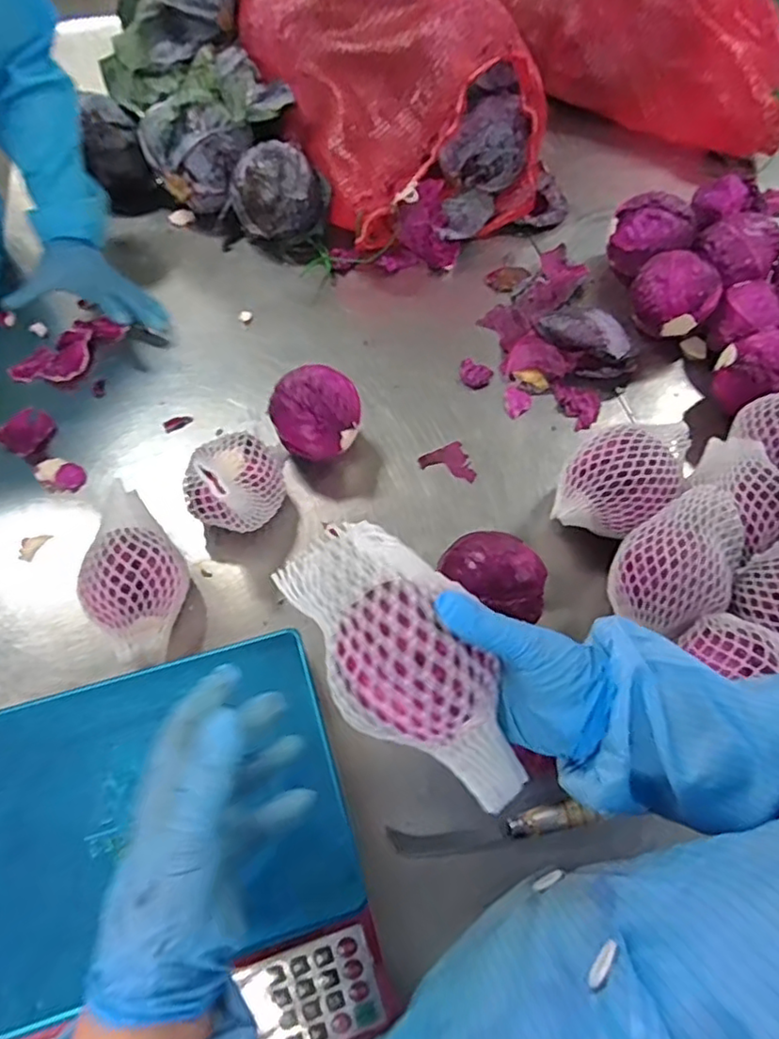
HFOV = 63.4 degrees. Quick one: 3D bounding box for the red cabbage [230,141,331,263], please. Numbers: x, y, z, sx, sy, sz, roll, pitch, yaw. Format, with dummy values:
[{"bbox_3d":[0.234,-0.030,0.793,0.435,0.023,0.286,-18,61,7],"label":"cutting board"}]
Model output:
[{"bbox_3d":[-0.160,-0.465,0.927,0.140,0.111,0.120,-7,60,-5],"label":"red cabbage"}]

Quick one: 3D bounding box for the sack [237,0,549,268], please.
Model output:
[{"bbox_3d":[-0.022,-0.722,1.006,0.363,0.249,0.635,-20,61,-12],"label":"sack"}]

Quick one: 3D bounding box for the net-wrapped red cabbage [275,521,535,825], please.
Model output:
[{"bbox_3d":[0.014,0.090,0.376,0.086,0.079,0.188,-35,86,-20],"label":"net-wrapped red cabbage"}]

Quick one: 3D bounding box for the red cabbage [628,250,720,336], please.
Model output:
[{"bbox_3d":[0.381,-0.295,0.856,0.106,0.100,0.088,38,66,20],"label":"red cabbage"}]

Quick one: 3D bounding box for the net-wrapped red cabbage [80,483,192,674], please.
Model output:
[{"bbox_3d":[-0.257,0.057,0.627,0.103,0.088,0.153,-35,66,-19],"label":"net-wrapped red cabbage"}]

